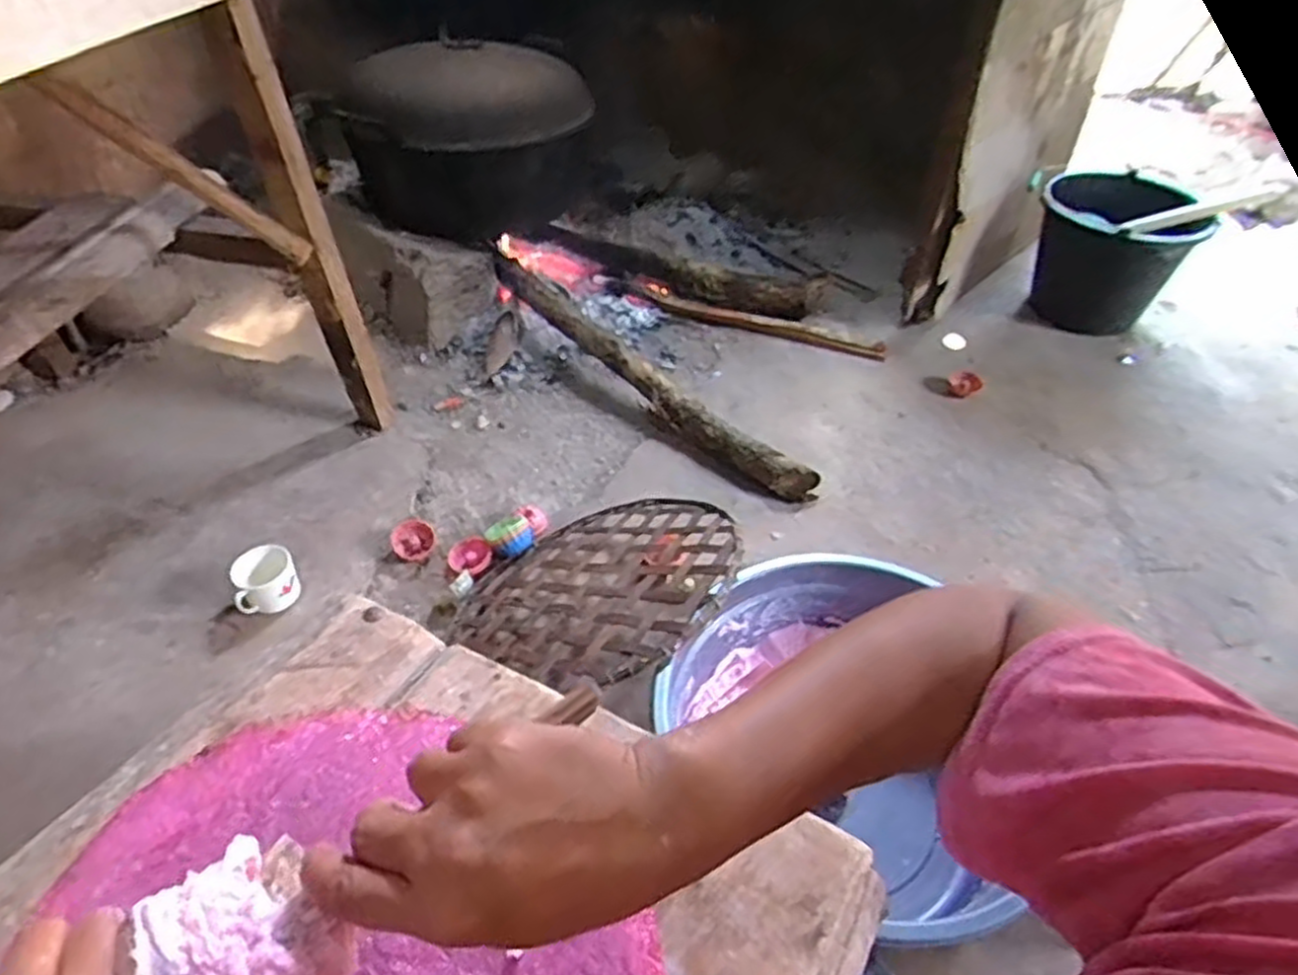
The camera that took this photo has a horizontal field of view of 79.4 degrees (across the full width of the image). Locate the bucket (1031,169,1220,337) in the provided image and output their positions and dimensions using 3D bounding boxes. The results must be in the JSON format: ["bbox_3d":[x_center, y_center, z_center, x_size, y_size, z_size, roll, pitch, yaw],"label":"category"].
[{"bbox_3d":[0.917,-0.463,1.572,0.288,0.254,0.295,24,48,21],"label":"bucket"}]

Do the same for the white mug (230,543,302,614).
[{"bbox_3d":[-0.523,0.128,1.068,0.080,0.065,0.074,-17,47,-19],"label":"white mug"}]

